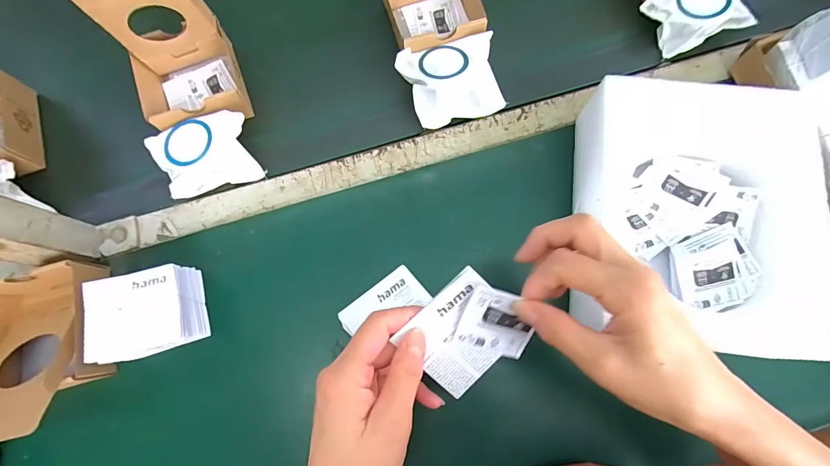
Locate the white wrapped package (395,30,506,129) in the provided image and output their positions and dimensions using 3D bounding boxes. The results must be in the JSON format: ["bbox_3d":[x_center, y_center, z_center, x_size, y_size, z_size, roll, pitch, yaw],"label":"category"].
[{"bbox_3d":[0.043,-0.170,0.434,0.104,0.040,0.079,-17,75,-2],"label":"white wrapped package"}]

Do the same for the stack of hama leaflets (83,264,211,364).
[{"bbox_3d":[-0.253,0.077,0.367,0.075,0.064,0.074,-15,75,-2],"label":"stack of hama leaflets"}]

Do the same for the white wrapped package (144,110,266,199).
[{"bbox_3d":[-0.236,-0.087,0.424,0.112,0.027,0.075,-19,98,-9],"label":"white wrapped package"}]

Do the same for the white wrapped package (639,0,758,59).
[{"bbox_3d":[0.331,-0.260,0.443,0.110,0.047,0.073,-20,76,-3],"label":"white wrapped package"}]

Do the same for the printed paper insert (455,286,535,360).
[{"bbox_3d":[0.058,0.063,0.265,0.051,0.005,0.052,14,116,-8],"label":"printed paper insert"}]

